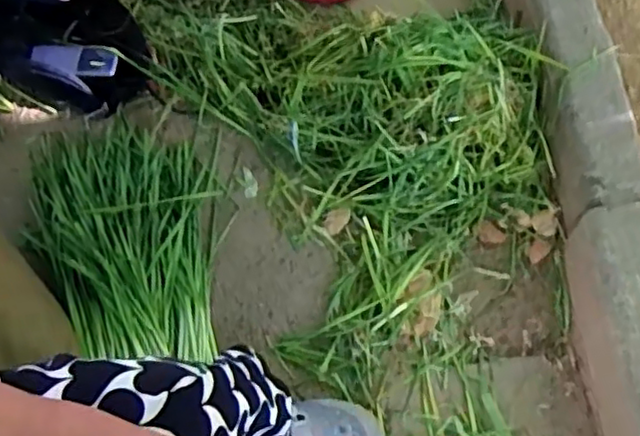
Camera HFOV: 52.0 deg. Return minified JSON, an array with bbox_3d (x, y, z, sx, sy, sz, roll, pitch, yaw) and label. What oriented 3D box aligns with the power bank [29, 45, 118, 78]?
[{"bbox_3d":[-0.360,-0.234,0.965,0.123,0.013,0.051,11,60,2],"label":"power bank"}]

